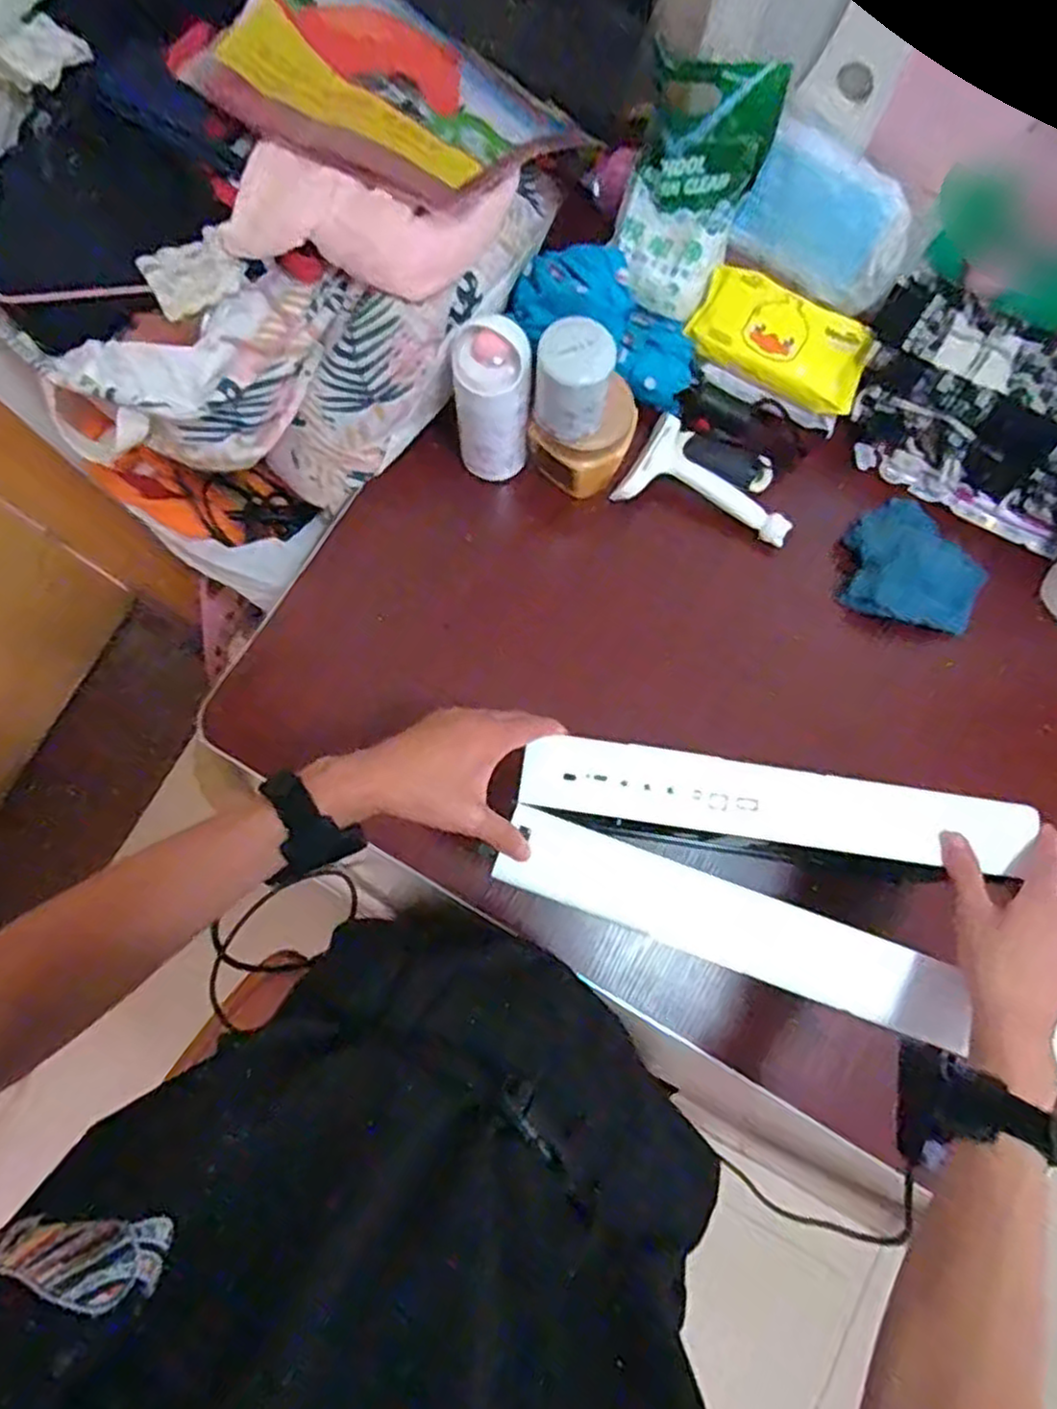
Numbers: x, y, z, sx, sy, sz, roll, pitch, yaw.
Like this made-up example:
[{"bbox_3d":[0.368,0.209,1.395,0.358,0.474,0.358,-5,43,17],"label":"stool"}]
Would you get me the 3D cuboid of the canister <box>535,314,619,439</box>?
[{"bbox_3d":[0.038,-0.284,0.646,0.063,0.089,0.062,0,78,-1],"label":"canister"}]

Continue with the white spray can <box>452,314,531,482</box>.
[{"bbox_3d":[-0.034,-0.284,0.704,0.068,0.176,0.062,-2,78,-1],"label":"white spray can"}]

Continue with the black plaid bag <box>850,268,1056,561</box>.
[{"bbox_3d":[0.472,-0.297,0.747,0.294,0.114,0.155,30,79,5],"label":"black plaid bag"}]

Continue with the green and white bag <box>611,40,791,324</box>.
[{"bbox_3d":[0.153,-0.520,0.742,0.127,0.070,0.210,31,116,9],"label":"green and white bag"}]

